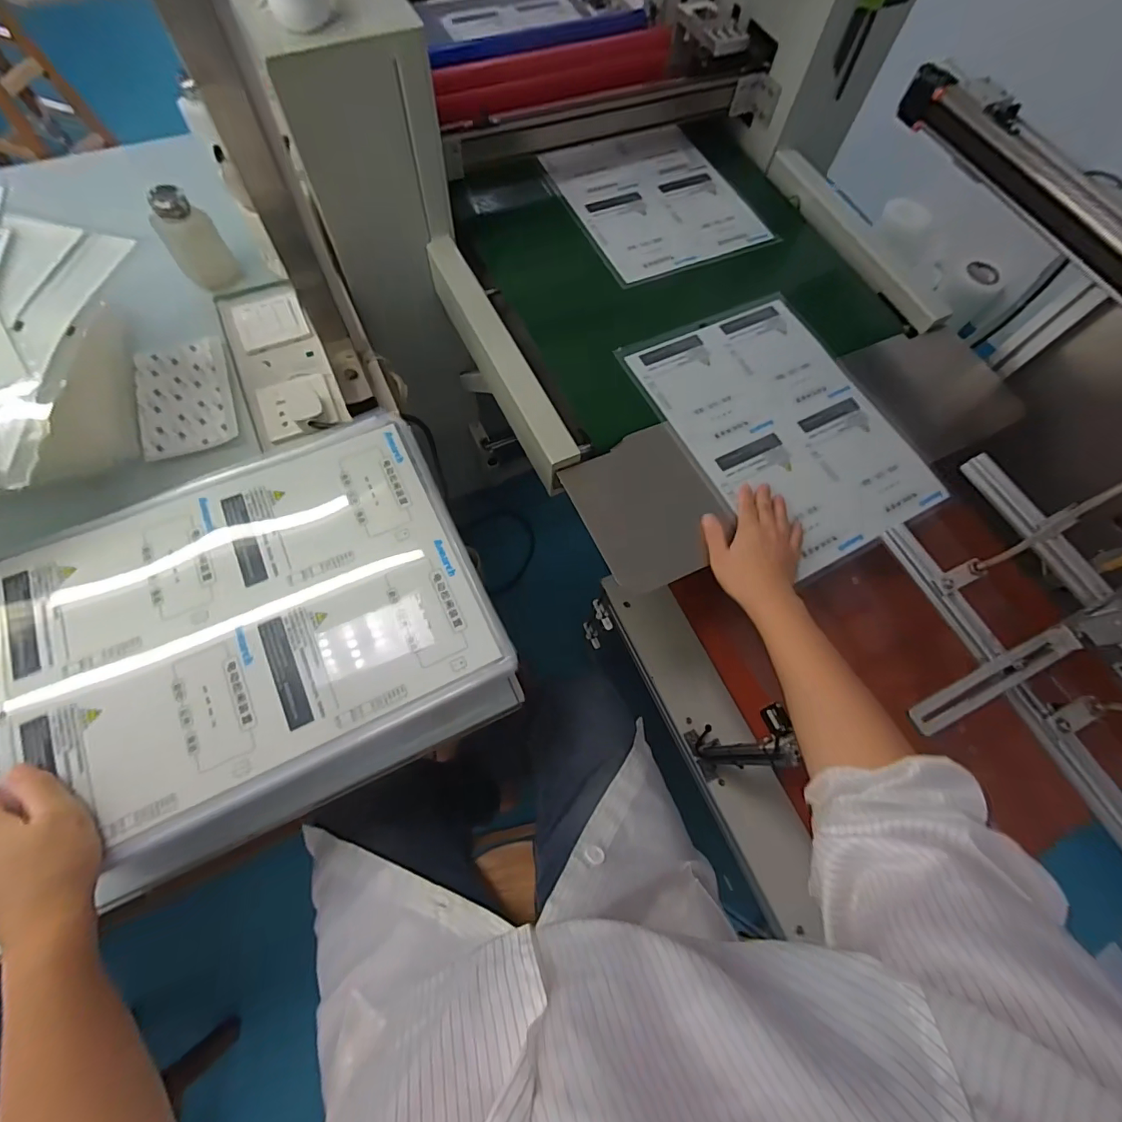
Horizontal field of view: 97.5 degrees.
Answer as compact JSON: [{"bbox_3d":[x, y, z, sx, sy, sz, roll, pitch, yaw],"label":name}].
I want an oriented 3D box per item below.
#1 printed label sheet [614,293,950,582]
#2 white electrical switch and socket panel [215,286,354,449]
[{"bbox_3d":[0.290,-0.187,0.651,0.285,0.011,0.376,-25,72,-14],"label":"printed label sheet"},{"bbox_3d":[-0.371,-0.273,0.646,0.106,0.024,0.282,-23,70,-12],"label":"white electrical switch and socket panel"}]

